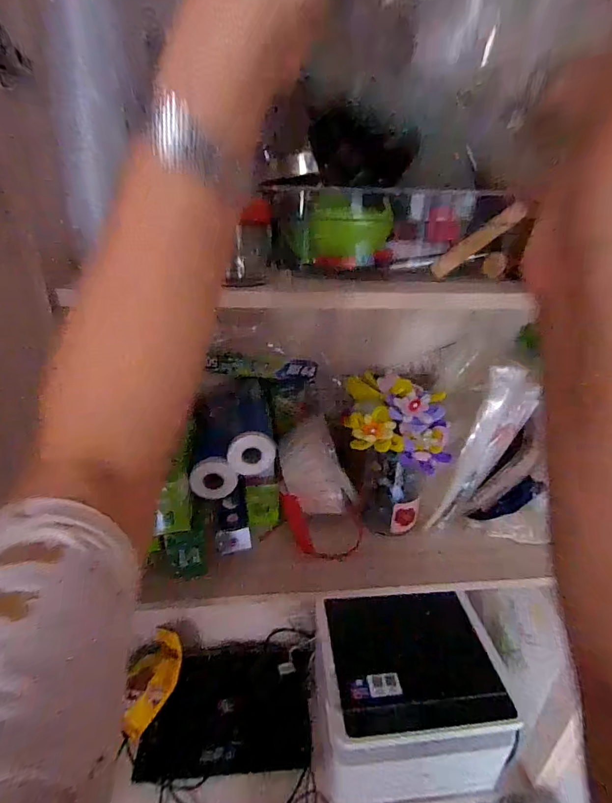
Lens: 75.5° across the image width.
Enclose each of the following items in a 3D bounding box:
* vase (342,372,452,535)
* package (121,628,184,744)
[{"bbox_3d":[0.124,0.107,0.622,0.150,0.258,0.131,23,31,33],"label":"vase"},{"bbox_3d":[-0.357,0.654,0.924,0.096,0.043,0.210,9,47,9],"label":"package"}]

